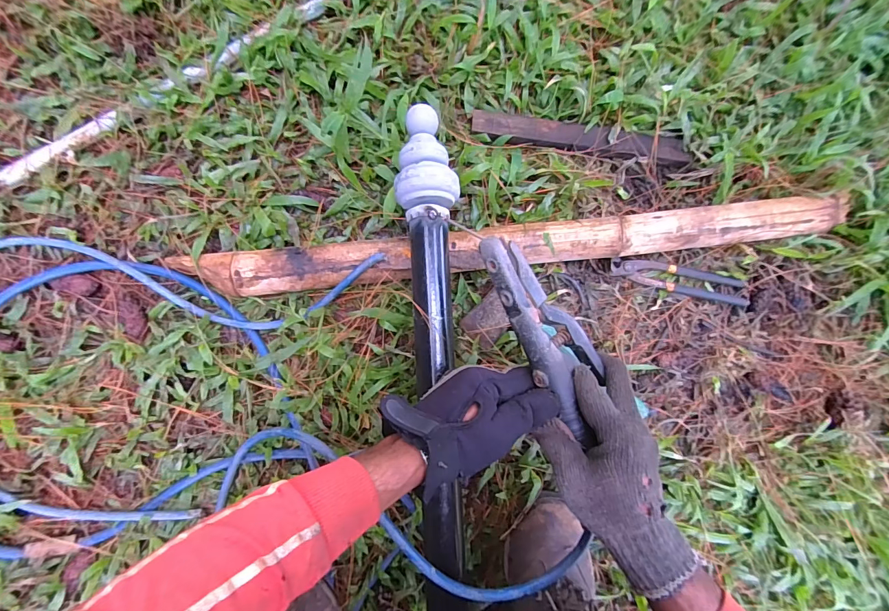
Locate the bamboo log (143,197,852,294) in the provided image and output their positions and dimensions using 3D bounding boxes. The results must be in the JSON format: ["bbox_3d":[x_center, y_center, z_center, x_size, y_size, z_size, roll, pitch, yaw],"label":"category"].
[{"bbox_3d":[0.111,-0.081,0.519,0.915,0.051,0.063,-7,88,-7],"label":"bamboo log"}]

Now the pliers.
[{"bbox_3d":[0.346,-0.039,0.570,0.210,0.013,0.039,11,84,-1],"label":"pliers"}]

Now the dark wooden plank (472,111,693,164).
[{"bbox_3d":[0.199,-0.240,0.552,0.314,0.013,0.036,6,84,-2],"label":"dark wooden plank"}]

